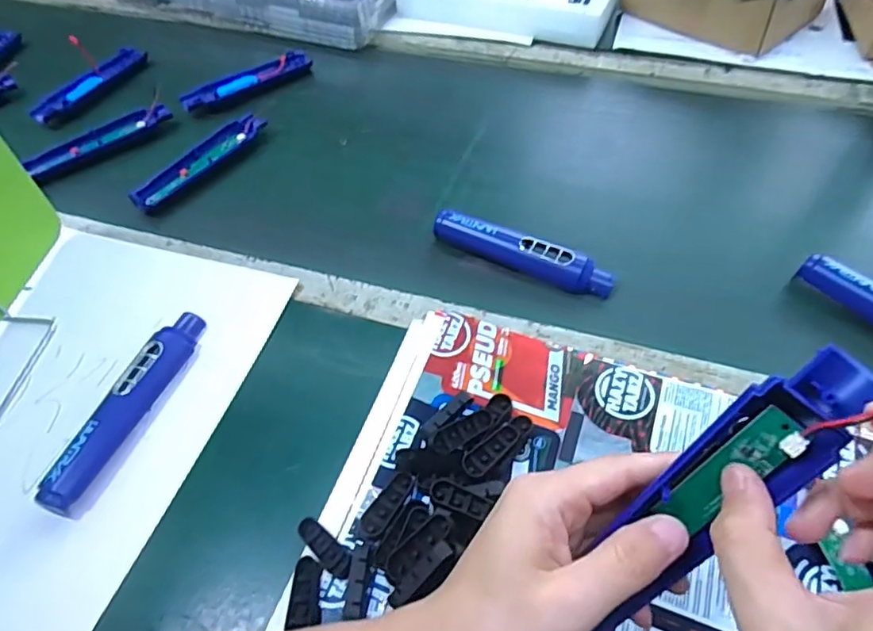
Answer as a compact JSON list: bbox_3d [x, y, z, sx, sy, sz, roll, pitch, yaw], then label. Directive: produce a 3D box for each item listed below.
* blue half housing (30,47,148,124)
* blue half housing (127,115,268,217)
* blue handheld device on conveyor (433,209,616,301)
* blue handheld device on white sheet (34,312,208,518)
[{"bbox_3d":[-0.445,-0.298,0.735,0.024,0.024,0.173,20,56,18],"label":"blue half housing"},{"bbox_3d":[-0.258,-0.171,0.630,0.032,0.019,0.171,30,59,23],"label":"blue half housing"},{"bbox_3d":[0.078,-0.057,0.526,0.170,0.026,0.035,21,56,18],"label":"blue handheld device on conveyor"},{"bbox_3d":[-0.236,0.067,0.440,0.030,0.030,0.173,13,54,13],"label":"blue handheld device on white sheet"}]

